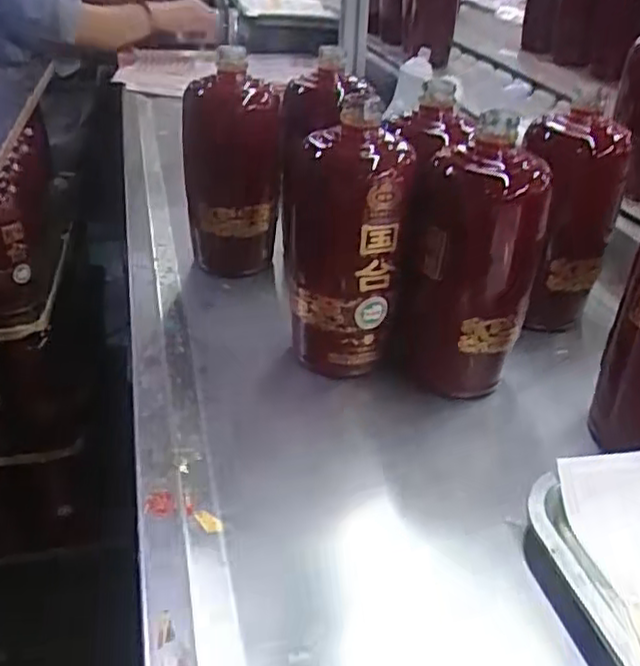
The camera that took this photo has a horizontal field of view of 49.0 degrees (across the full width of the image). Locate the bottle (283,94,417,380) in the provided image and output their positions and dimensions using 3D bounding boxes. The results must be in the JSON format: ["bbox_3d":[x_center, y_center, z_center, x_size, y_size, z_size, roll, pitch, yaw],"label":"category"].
[{"bbox_3d":[0.019,-0.058,0.494,0.079,0.182,0.071,1,31,-3],"label":"bottle"}]

